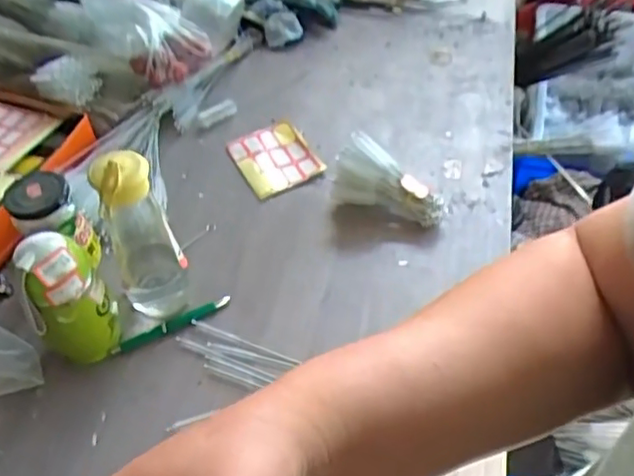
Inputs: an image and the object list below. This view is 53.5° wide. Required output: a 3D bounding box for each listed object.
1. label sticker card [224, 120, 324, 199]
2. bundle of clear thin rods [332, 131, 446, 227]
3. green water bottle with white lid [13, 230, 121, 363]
[{"bbox_3d":[-0.058,-0.111,0.851,0.098,0.011,0.121,-28,54,-10],"label":"label sticker card"},{"bbox_3d":[0.093,-0.075,0.762,0.134,0.078,0.082,12,50,13],"label":"bundle of clear thin rods"},{"bbox_3d":[-0.238,0.062,0.611,0.068,0.157,0.061,-19,50,-14],"label":"green water bottle with white lid"}]

